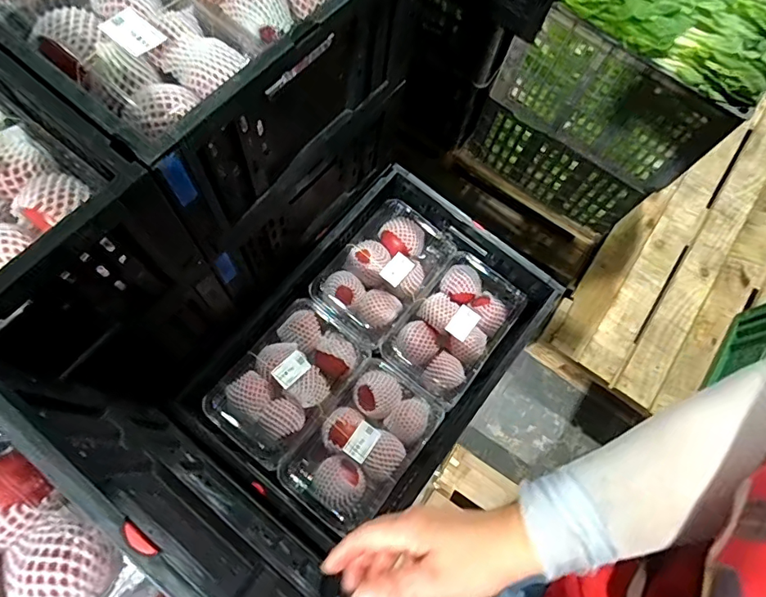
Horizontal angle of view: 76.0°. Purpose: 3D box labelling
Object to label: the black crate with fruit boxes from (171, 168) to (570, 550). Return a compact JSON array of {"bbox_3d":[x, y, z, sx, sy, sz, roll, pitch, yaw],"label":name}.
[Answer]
[{"bbox_3d":[-0.003,0.091,0.886,0.392,0.138,0.601,36,73,14],"label":"black crate with fruit boxes"}]

